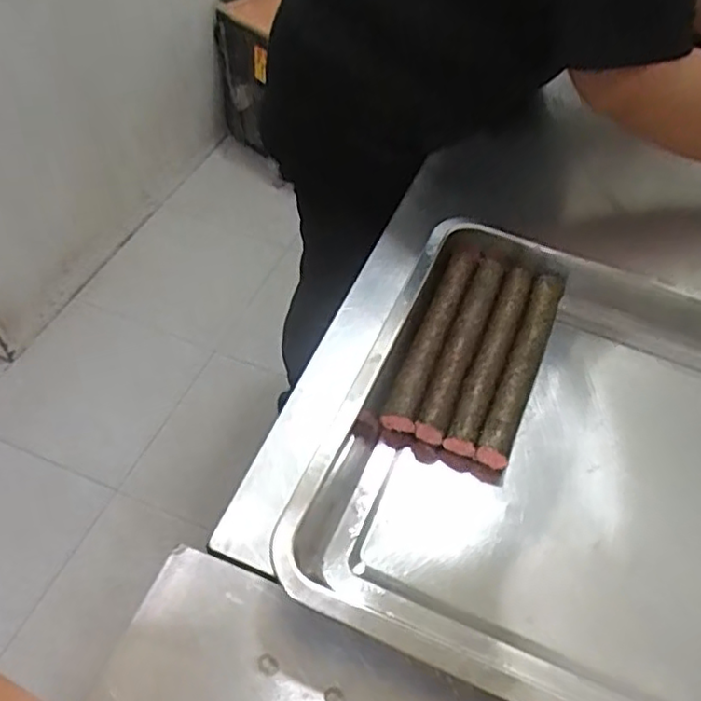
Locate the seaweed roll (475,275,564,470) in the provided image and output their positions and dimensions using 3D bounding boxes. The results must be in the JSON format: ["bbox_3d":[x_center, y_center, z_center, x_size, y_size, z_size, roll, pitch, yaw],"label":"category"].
[{"bbox_3d":[0.146,0.011,0.554,0.028,0.030,0.194,22,53,11],"label":"seaweed roll"}]

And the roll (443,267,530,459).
[{"bbox_3d":[0.119,0.002,0.559,0.024,0.027,0.193,20,53,10],"label":"roll"}]

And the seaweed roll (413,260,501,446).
[{"bbox_3d":[0.095,-0.006,0.564,0.028,0.020,0.196,20,53,10],"label":"seaweed roll"}]

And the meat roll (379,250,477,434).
[{"bbox_3d":[0.070,-0.015,0.570,0.028,0.024,0.196,19,52,10],"label":"meat roll"}]

